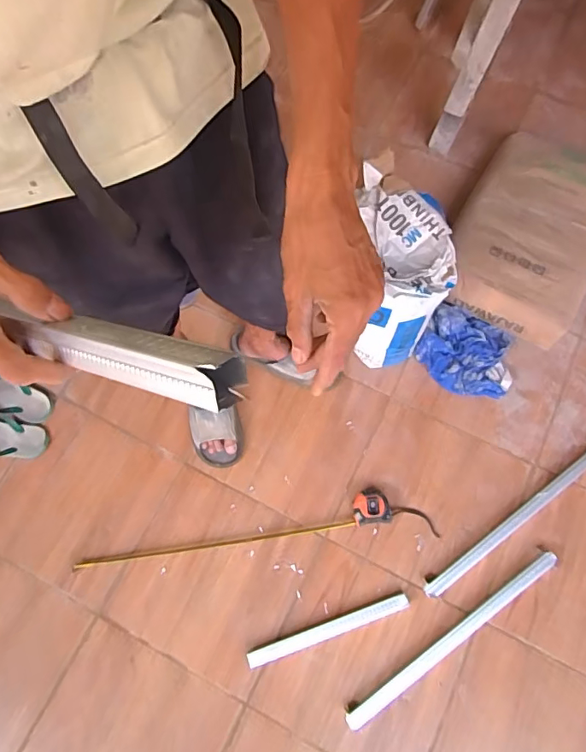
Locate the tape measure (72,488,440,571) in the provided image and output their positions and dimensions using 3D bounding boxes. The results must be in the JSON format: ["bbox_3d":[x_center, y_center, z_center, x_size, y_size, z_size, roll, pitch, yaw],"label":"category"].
[{"bbox_3d":[-0.092,0.388,1.203,0.870,0.045,0.131,-10,71,-3],"label":"tape measure"}]

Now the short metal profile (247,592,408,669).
[{"bbox_3d":[0.082,0.583,1.145,0.377,0.015,0.036,-19,71,-6],"label":"short metal profile"}]

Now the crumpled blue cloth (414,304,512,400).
[{"bbox_3d":[0.469,-0.059,1.347,0.253,0.061,0.202,24,73,9],"label":"crumpled blue cloth"}]

